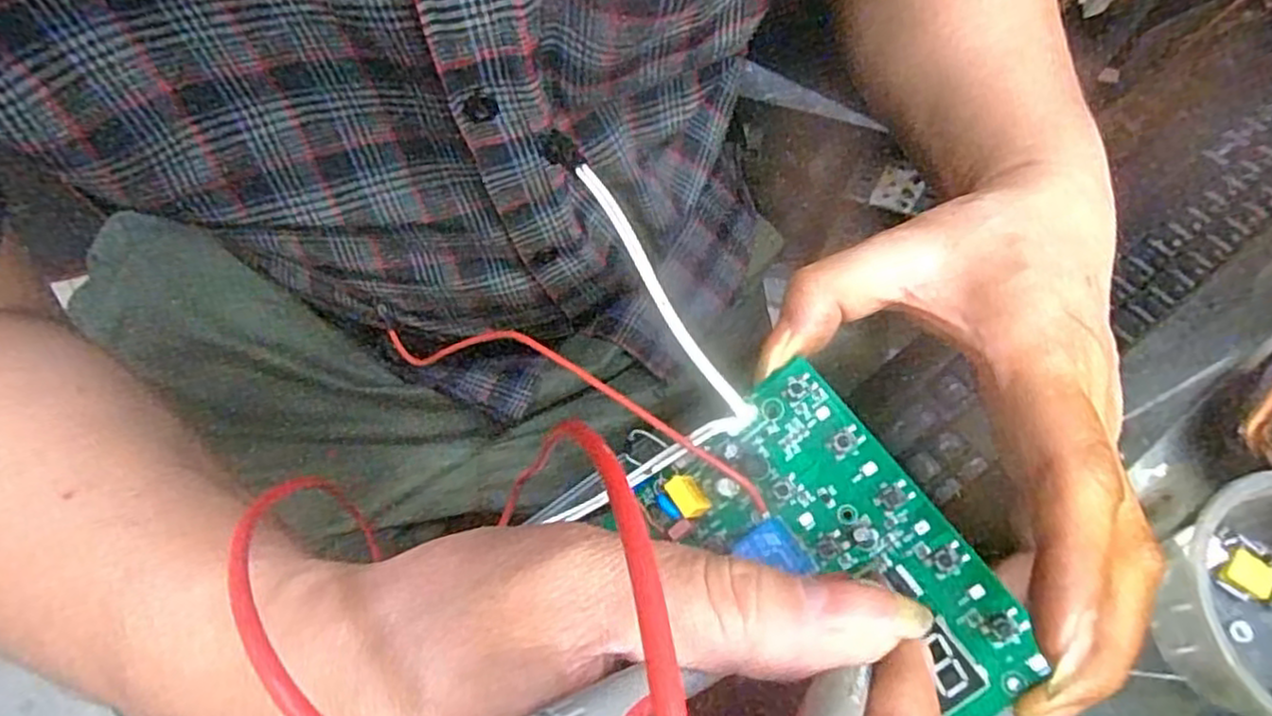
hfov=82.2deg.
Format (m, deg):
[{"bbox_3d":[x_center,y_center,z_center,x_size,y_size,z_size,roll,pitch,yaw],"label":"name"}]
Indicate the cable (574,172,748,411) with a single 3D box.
[{"bbox_3d":[0.008,-0.021,0.229,0.009,0.006,0.091,-31,91,-14],"label":"cable"}]

